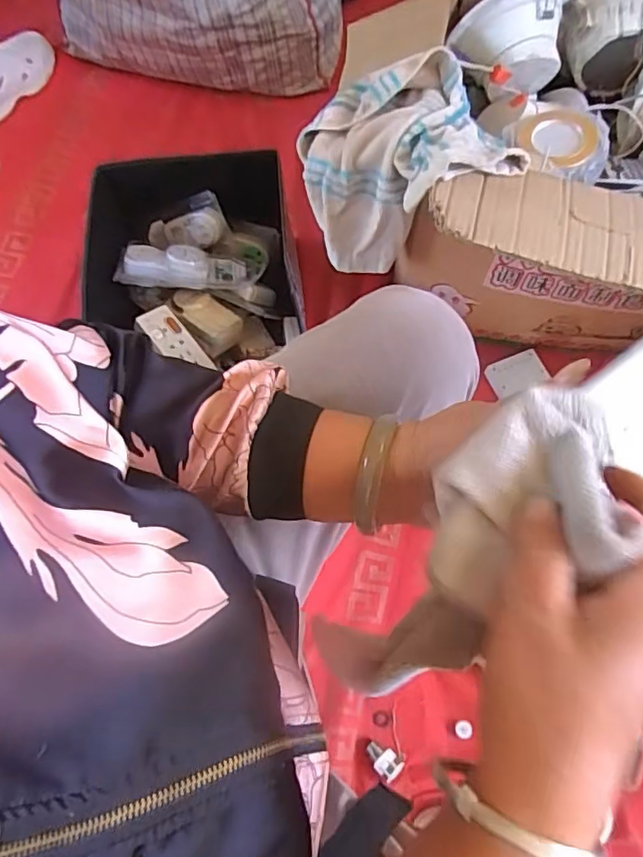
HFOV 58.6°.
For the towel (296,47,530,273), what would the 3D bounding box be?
[{"bbox_3d":[0.087,-0.319,0.702,0.200,0.189,0.226,-19,69,-8],"label":"towel"}]

